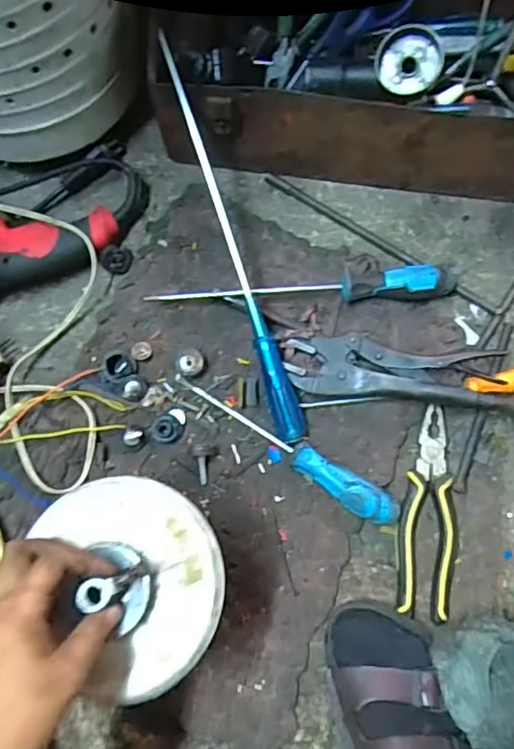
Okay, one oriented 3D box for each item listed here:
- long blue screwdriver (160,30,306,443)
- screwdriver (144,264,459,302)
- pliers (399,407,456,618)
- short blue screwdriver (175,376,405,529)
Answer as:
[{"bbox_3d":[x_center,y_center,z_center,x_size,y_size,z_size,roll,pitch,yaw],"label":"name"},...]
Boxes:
[{"bbox_3d":[-0.022,-0.121,0.544,0.027,0.023,0.388,-18,94,-3],"label":"long blue screwdriver"},{"bbox_3d":[0.048,-0.082,0.578,0.300,0.035,0.028,-4,76,1],"label":"screwdriver"},{"bbox_3d":[0.165,0.128,0.544,0.053,0.019,0.191,8,77,4],"label":"pliers"},{"bbox_3d":[0.023,0.072,0.550,0.244,0.030,0.031,30,79,9],"label":"short blue screwdriver"}]

